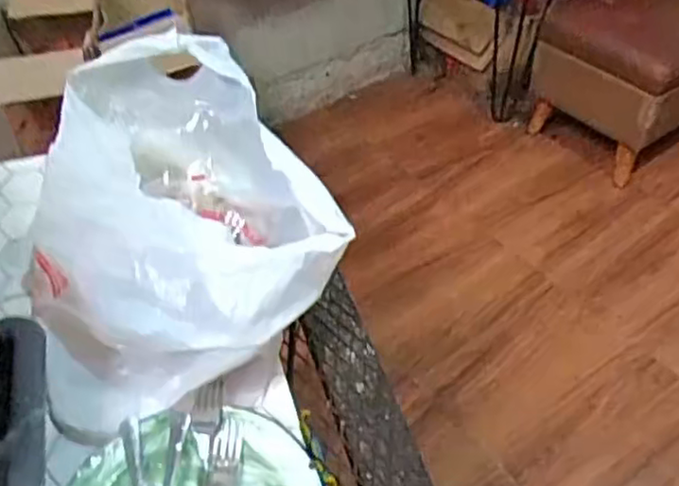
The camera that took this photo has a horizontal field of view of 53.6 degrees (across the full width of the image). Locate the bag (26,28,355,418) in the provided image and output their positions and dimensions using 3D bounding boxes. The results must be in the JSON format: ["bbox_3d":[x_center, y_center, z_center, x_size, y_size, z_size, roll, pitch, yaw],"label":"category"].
[{"bbox_3d":[-0.180,-0.030,0.676,0.269,0.183,0.408,-25,49,-22],"label":"bag"}]

